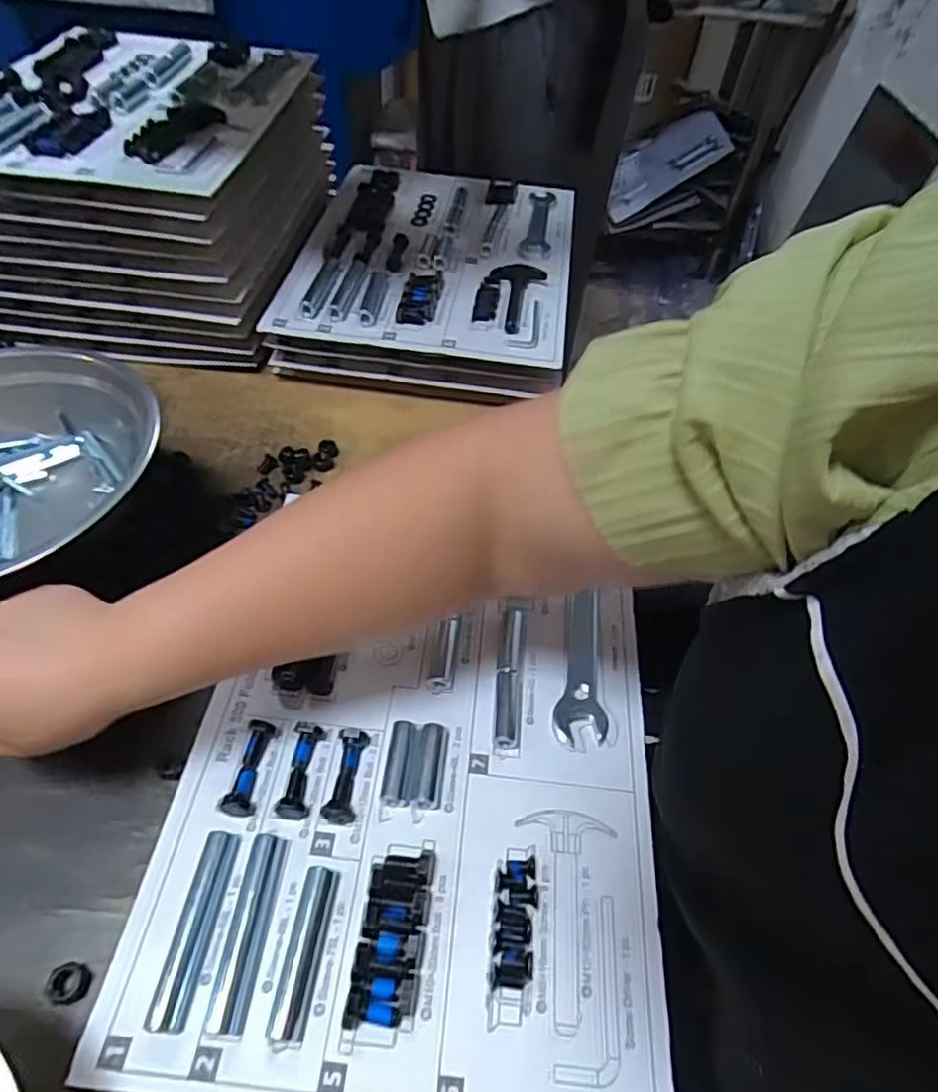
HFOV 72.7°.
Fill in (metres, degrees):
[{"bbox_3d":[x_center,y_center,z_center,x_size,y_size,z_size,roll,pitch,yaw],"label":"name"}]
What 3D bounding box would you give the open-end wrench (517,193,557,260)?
[{"bbox_3d":[0.079,-0.369,0.728,0.034,0.013,0.167,9,53,2],"label":"open-end wrench"}]

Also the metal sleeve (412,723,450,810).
[{"bbox_3d":[-0.023,0.132,0.386,0.016,0.011,0.048,8,51,1],"label":"metal sleeve"}]

